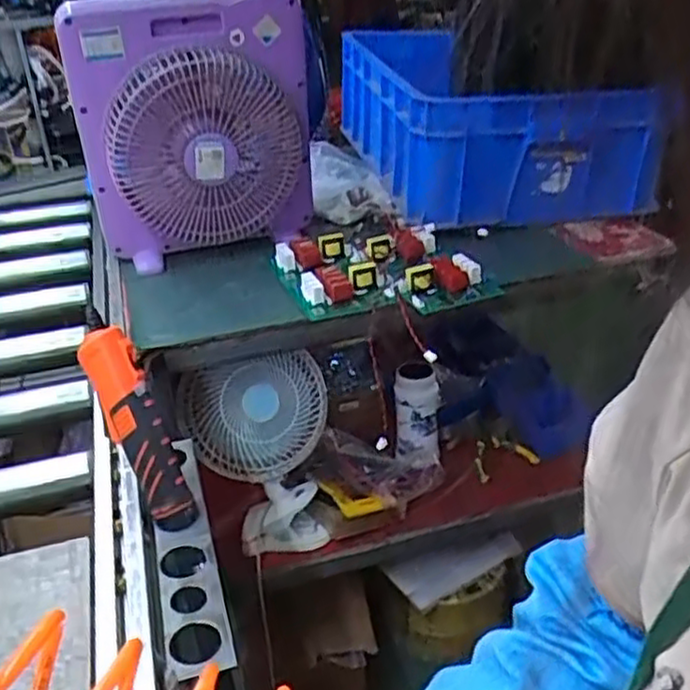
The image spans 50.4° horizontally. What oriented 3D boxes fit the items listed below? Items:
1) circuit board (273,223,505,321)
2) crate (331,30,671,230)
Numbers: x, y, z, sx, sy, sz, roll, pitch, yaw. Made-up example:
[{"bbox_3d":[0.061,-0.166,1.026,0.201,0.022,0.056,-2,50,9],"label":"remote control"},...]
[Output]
[{"bbox_3d":[0.052,-0.104,1.005,0.282,0.043,0.191,-7,30,-7],"label":"circuit board"},{"bbox_3d":[0.244,-0.430,1.324,0.408,0.203,0.577,-7,30,-7],"label":"crate"}]

